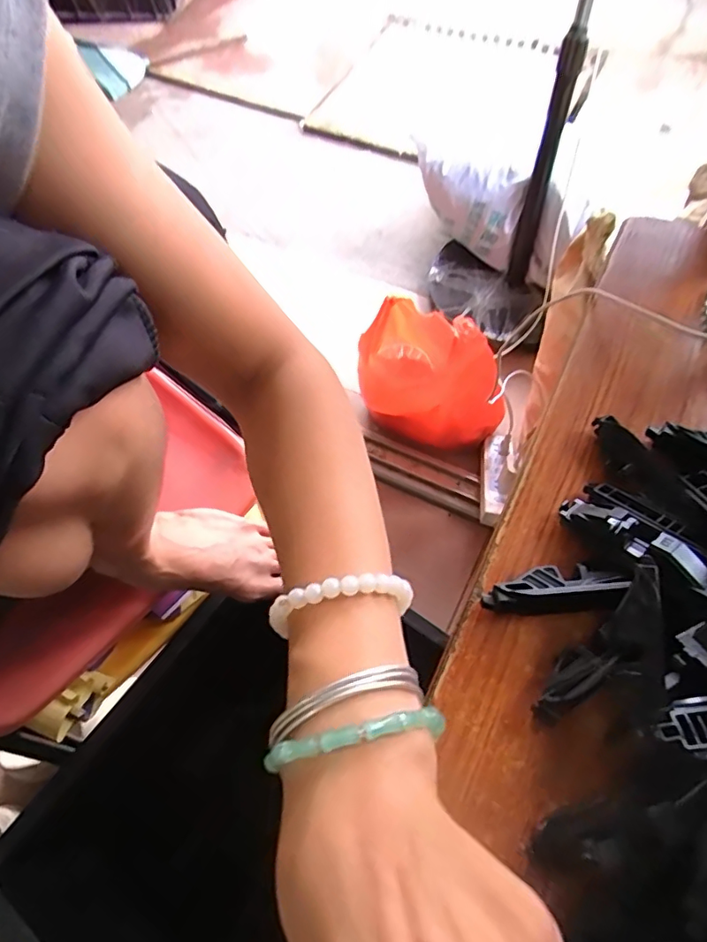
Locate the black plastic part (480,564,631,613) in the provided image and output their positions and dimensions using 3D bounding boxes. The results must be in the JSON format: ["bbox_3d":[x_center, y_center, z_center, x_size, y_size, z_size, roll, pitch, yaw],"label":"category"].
[{"bbox_3d":[0.094,0.058,0.257,0.063,0.020,0.021,-8,61,-3],"label":"black plastic part"}]

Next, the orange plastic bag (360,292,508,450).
[{"bbox_3d":[0.129,-0.166,0.911,0.137,0.243,0.232,-33,65,-16],"label":"orange plastic bag"}]

